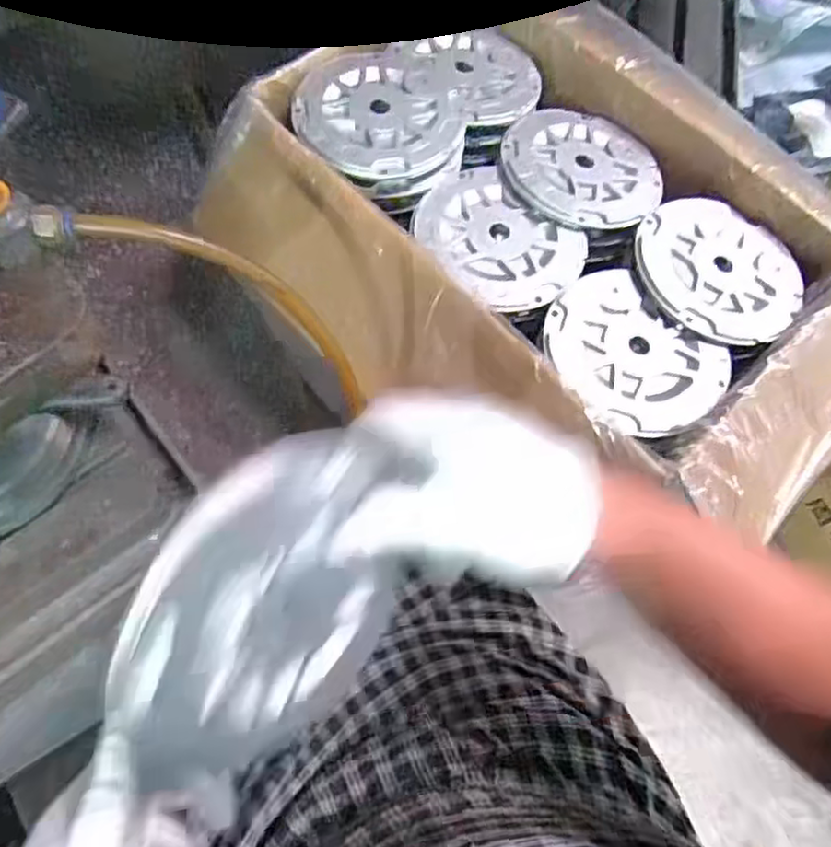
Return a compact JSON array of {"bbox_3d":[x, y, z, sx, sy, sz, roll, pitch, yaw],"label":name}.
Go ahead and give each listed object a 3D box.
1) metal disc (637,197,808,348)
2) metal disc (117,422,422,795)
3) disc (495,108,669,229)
[{"bbox_3d":[0.240,-0.123,0.546,0.130,0.014,0.133,1,65,-2],"label":"metal disc"},{"bbox_3d":[-0.057,0.077,0.278,0.011,0.139,0.128,23,34,38],"label":"metal disc"},{"bbox_3d":[0.142,-0.217,0.581,0.134,0.014,0.123,1,65,-2],"label":"disc"}]

